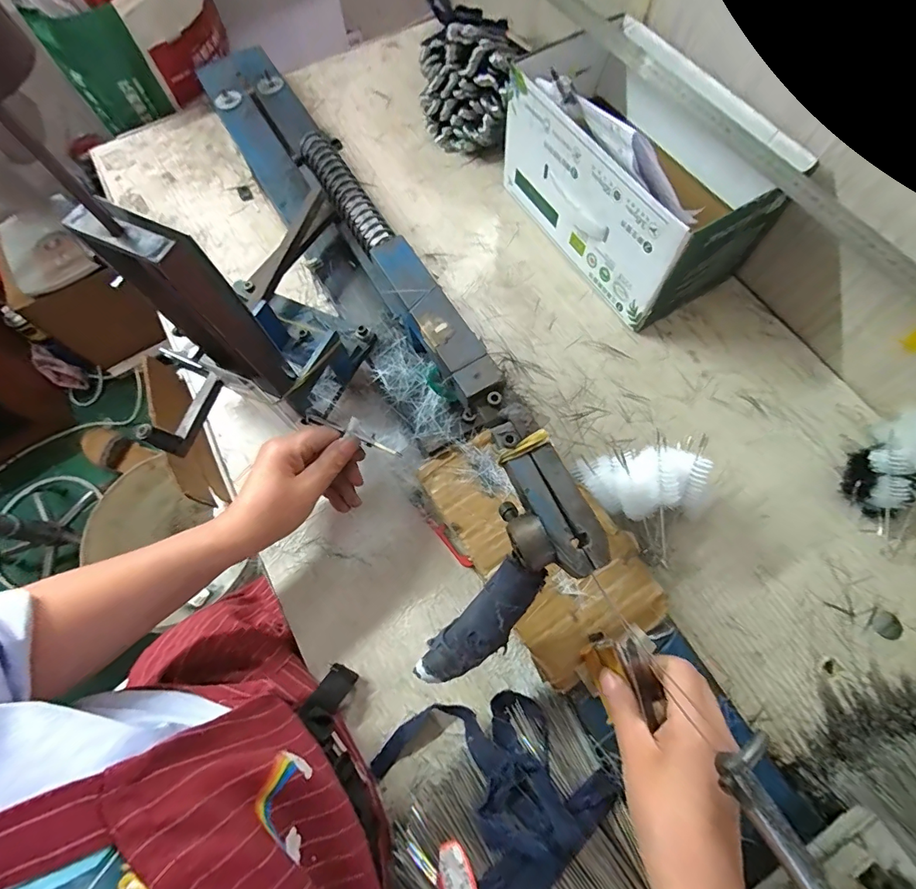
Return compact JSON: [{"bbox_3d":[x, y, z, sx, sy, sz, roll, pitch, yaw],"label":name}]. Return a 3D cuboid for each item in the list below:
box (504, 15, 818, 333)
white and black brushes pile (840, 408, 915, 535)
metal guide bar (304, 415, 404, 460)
[{"bbox_3d":[0.187,-0.293,0.472,0.171,0.163,0.278,-27,72,-7],"label":"box"},{"bbox_3d":[0.386,0.023,0.391,0.068,0.075,0.079,-29,72,-8],"label":"white and black brushes pile"},{"bbox_3d":[-0.090,-0.009,0.388,0.095,0.011,0.014,21,72,10],"label":"metal guide bar"}]

